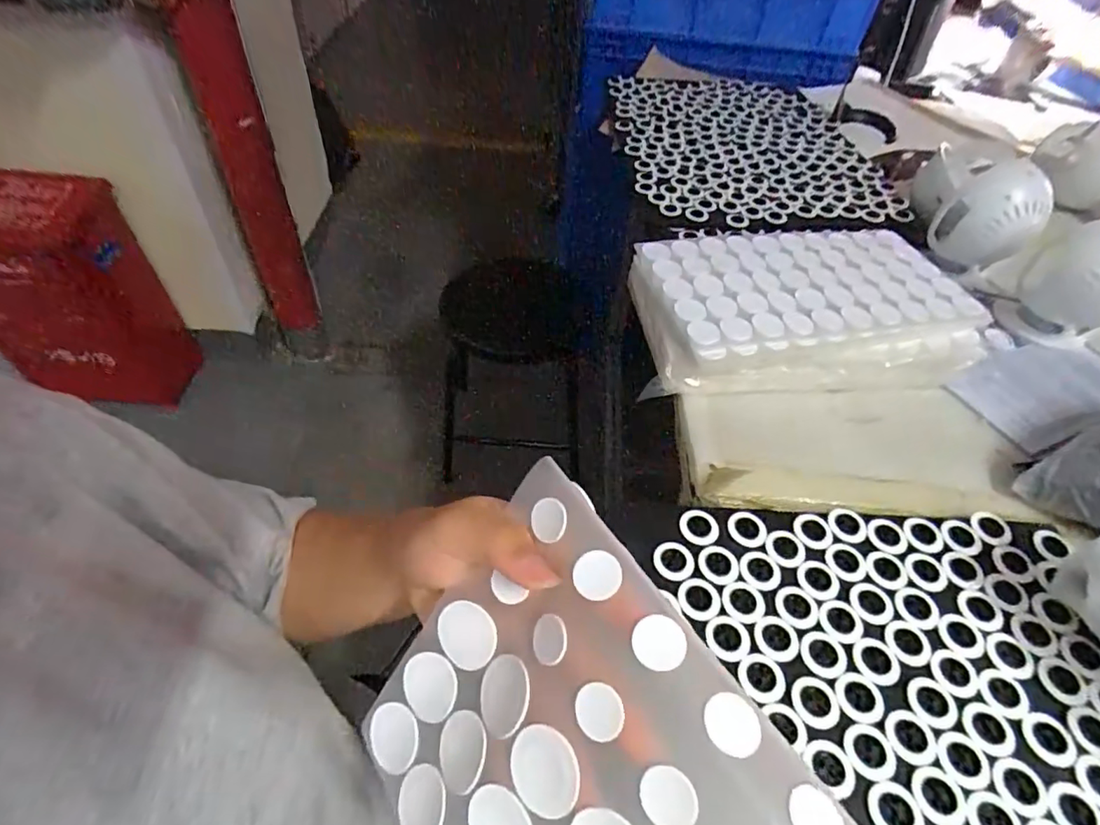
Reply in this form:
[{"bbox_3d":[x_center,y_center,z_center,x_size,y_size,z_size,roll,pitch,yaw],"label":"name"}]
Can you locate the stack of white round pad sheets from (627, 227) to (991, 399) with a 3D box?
[{"bbox_3d":[0.241,-0.103,0.552,0.310,0.070,0.177,-3,49,-8],"label":"stack of white round pad sheets"}]

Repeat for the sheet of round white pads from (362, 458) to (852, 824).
[{"bbox_3d":[0.004,0.130,0.199,0.158,0.150,0.024,43,14,35],"label":"sheet of round white pads"}]

